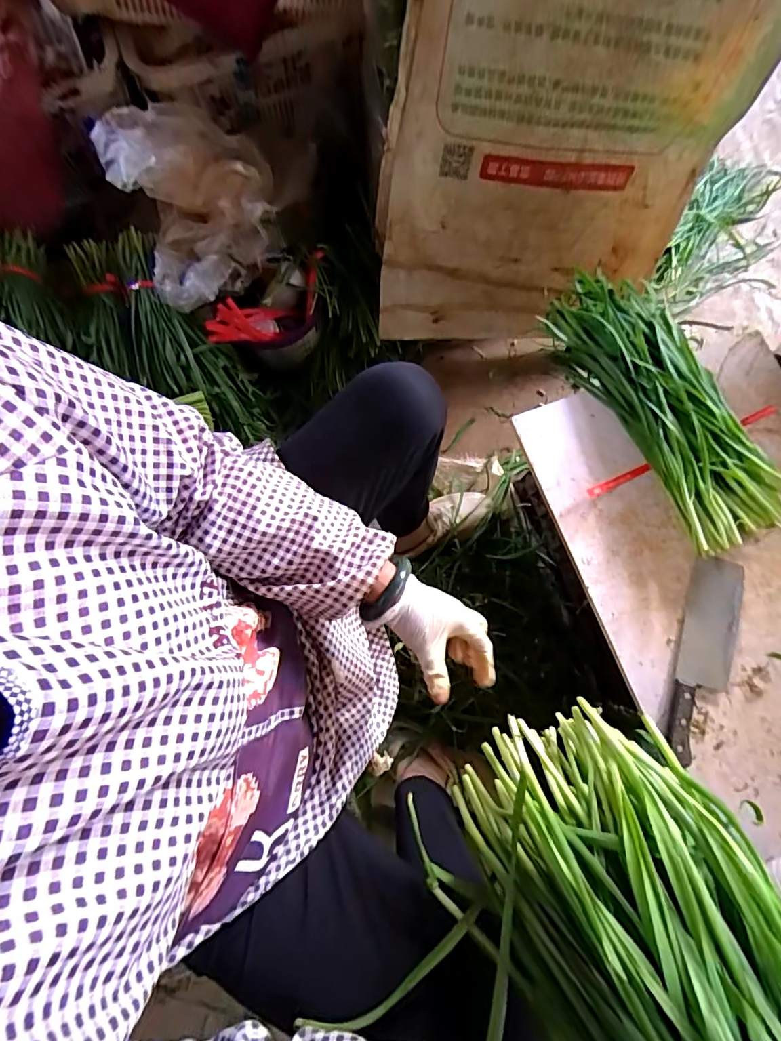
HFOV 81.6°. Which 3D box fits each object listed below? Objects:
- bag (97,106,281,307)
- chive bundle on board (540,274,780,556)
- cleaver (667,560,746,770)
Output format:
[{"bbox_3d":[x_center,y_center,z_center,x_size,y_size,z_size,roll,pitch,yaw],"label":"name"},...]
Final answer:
[{"bbox_3d":[-0.278,-0.457,0.668,0.189,0.168,0.213,-6,78,0],"label":"bag"},{"bbox_3d":[0.352,-0.156,0.596,0.160,0.099,0.414,-24,78,-4],"label":"chive bundle on board"},{"bbox_3d":[0.377,0.162,0.535,0.058,0.014,0.238,17,79,5],"label":"cleaver"}]

